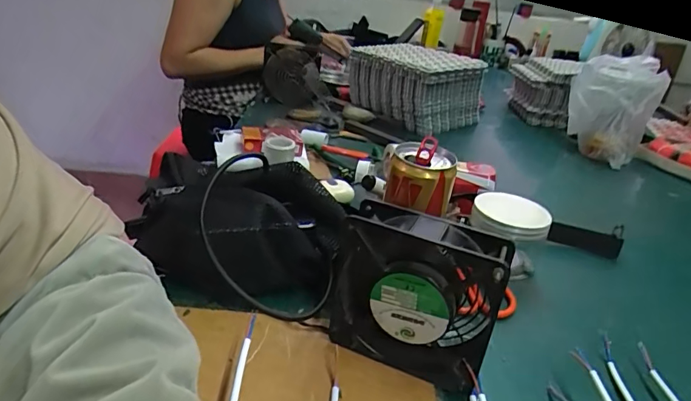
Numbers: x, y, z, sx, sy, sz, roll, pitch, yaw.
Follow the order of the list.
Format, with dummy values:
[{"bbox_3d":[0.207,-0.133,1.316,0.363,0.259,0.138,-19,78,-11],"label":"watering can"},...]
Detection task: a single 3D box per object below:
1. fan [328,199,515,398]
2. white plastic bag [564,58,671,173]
[{"bbox_3d":[0.052,0.071,0.356,0.125,0.120,0.046,18,29,20],"label":"fan"},{"bbox_3d":[0.515,-0.181,0.896,0.144,0.178,0.128,21,30,25],"label":"white plastic bag"}]

